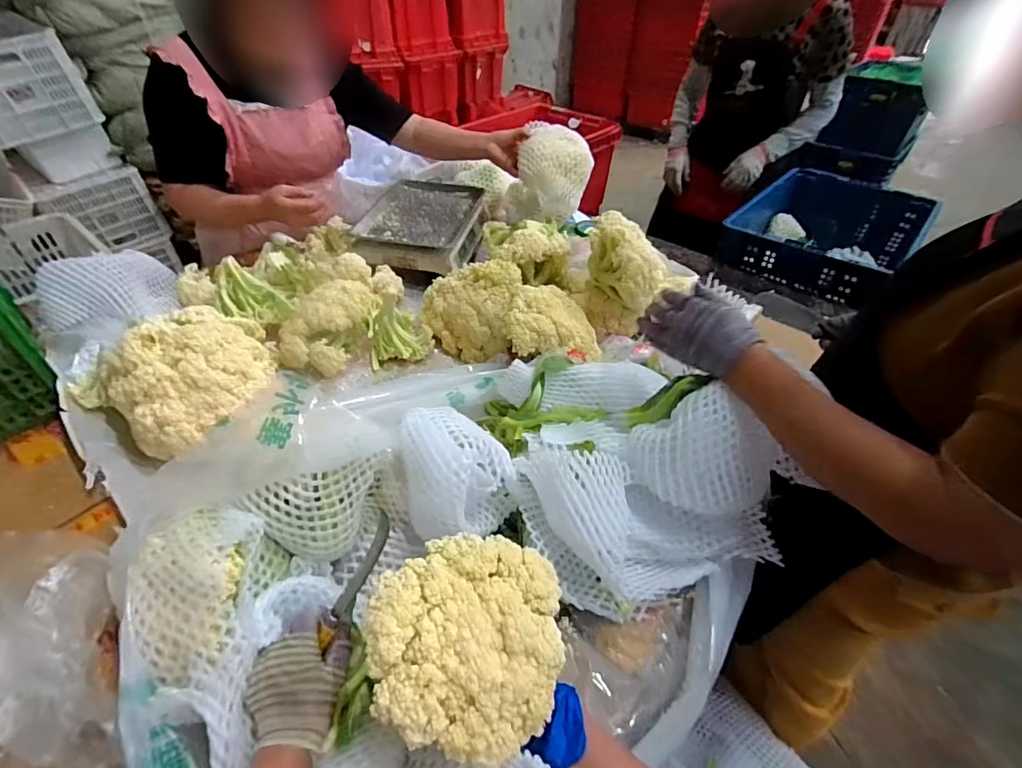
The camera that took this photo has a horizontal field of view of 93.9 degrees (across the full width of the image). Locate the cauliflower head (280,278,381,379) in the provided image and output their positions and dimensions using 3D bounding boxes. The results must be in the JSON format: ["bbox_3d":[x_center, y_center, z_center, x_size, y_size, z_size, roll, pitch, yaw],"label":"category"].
[{"bbox_3d":[-0.340,-0.109,0.864,0.150,0.101,0.169,10,43,9],"label":"cauliflower head"}]

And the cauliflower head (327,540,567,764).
[{"bbox_3d":[-0.046,0.233,0.447,0.181,0.117,0.185,13,44,12],"label":"cauliflower head"}]

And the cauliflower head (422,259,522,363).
[{"bbox_3d":[-0.080,-0.138,0.874,0.188,0.132,0.133,5,43,4],"label":"cauliflower head"}]

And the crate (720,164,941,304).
[{"bbox_3d":[0.869,-0.417,1.369,0.639,0.186,0.377,-33,52,-31],"label":"crate"}]

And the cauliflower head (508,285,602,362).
[{"bbox_3d":[0.073,-0.092,0.792,0.159,0.087,0.151,6,43,5],"label":"cauliflower head"}]

